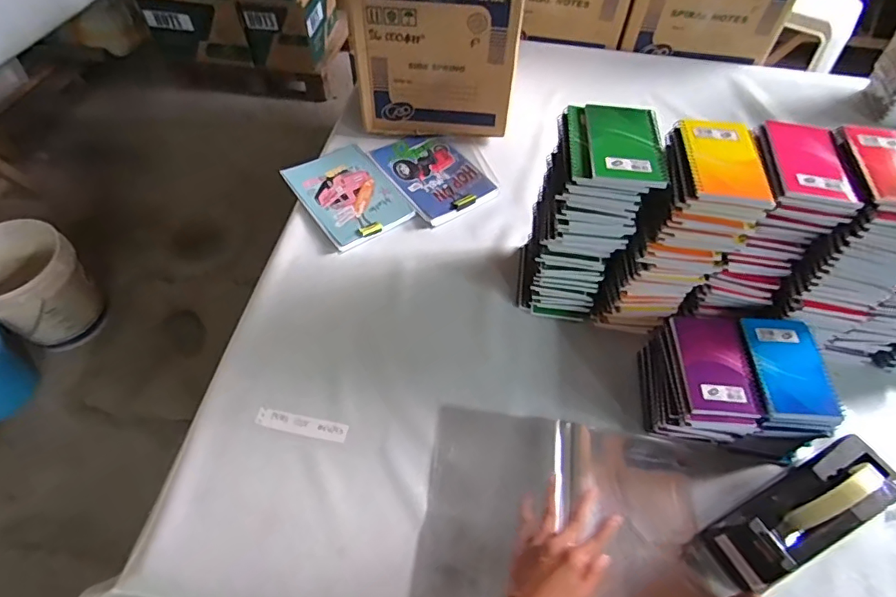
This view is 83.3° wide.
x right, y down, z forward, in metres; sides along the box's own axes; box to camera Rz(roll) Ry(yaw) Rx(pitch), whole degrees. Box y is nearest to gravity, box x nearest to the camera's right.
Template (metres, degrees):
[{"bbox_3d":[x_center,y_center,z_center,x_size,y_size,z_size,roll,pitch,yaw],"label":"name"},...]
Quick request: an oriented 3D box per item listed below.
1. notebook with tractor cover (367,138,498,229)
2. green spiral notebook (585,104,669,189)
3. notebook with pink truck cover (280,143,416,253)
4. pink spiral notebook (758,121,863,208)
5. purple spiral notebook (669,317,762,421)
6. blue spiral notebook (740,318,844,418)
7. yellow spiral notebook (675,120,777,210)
[{"bbox_3d":[-0.032,-0.234,0.938,0.155,0.012,0.230,-29,60,-21],"label":"notebook with tractor cover"},{"bbox_3d":[0.204,-0.180,0.581,0.082,0.013,0.125,5,54,2],"label":"green spiral notebook"},{"bbox_3d":[-0.174,-0.185,0.890,0.156,0.017,0.214,-28,60,-21],"label":"notebook with pink truck cover"},{"bbox_3d":[0.406,-0.155,0.570,0.087,0.010,0.136,12,54,6],"label":"pink spiral notebook"},{"bbox_3d":[0.328,0.079,0.615,0.088,0.013,0.129,4,54,1],"label":"purple spiral notebook"},{"bbox_3d":[0.416,0.083,0.615,0.093,0.017,0.128,4,54,1],"label":"blue spiral notebook"},{"bbox_3d":[0.312,-0.157,0.569,0.085,0.013,0.133,4,54,1],"label":"yellow spiral notebook"}]

